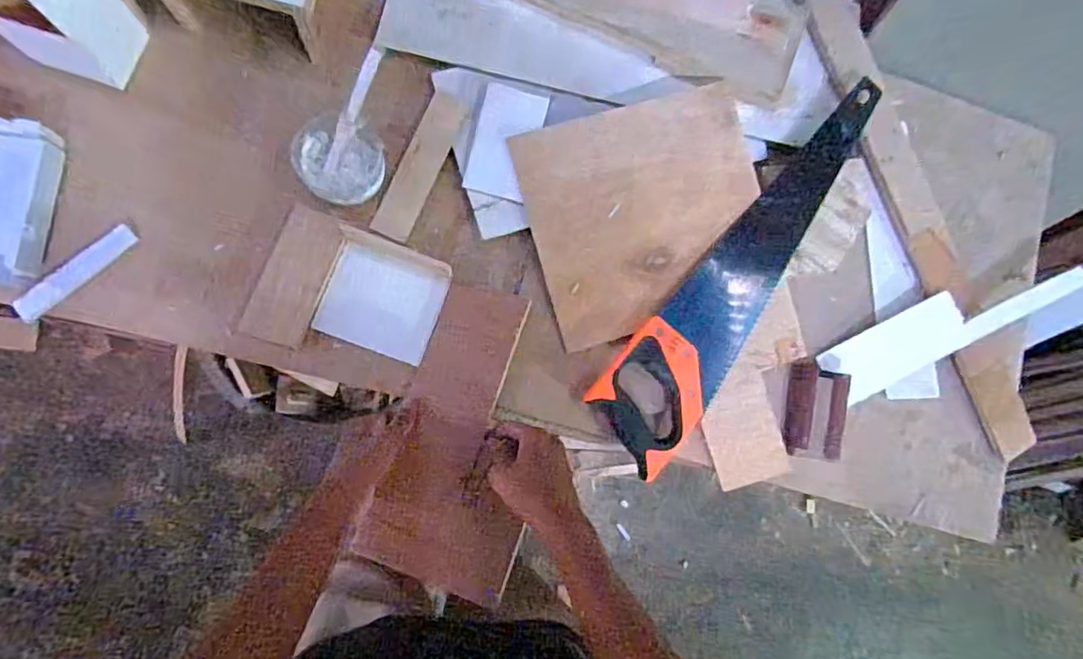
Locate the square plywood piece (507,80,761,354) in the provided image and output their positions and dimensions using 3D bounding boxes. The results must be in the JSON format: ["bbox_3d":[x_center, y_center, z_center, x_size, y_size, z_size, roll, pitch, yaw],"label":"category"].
[{"bbox_3d":[0.121,-0.133,0.654,0.262,0.013,0.248,-16,89,-1],"label":"square plywood piece"}]

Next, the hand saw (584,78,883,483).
[{"bbox_3d":[0.248,-0.062,0.657,0.116,0.027,0.494,43,84,-3],"label":"hand saw"}]

